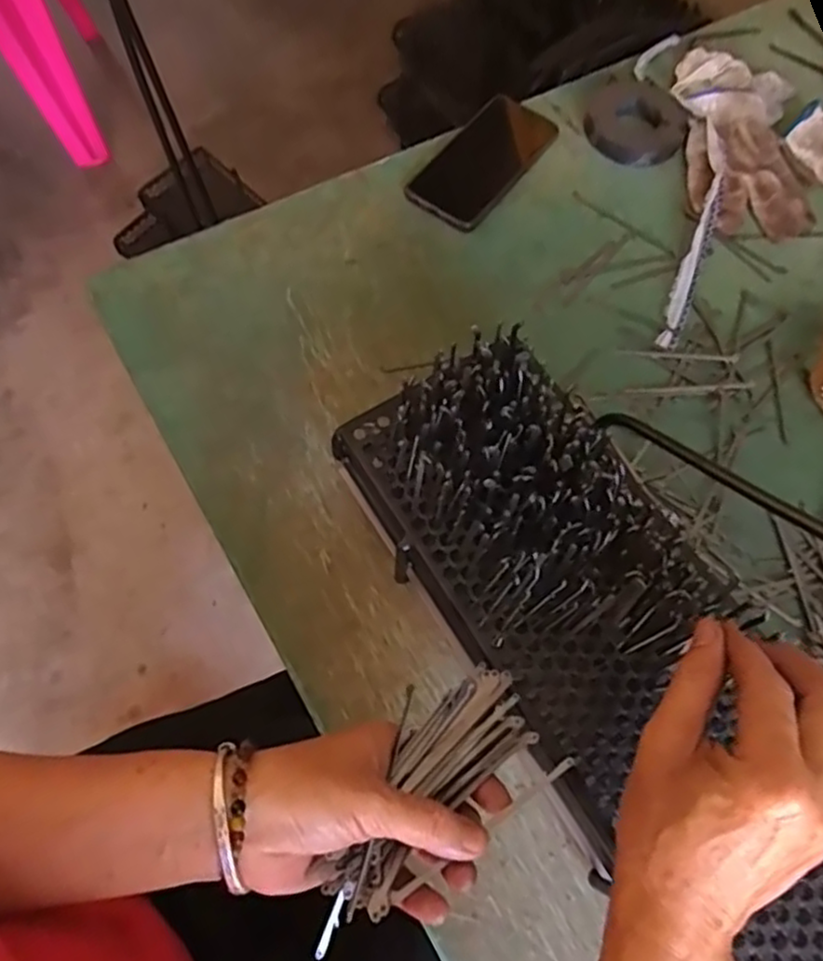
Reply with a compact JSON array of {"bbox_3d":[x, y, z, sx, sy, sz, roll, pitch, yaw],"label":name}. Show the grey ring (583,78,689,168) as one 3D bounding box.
[{"bbox_3d":[0.222,-0.355,0.671,0.099,0.014,0.106,1,66,-2],"label":"grey ring"}]

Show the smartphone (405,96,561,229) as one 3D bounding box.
[{"bbox_3d":[0.069,-0.305,0.642,0.077,0.010,0.165,37,71,5],"label":"smartphone"}]

